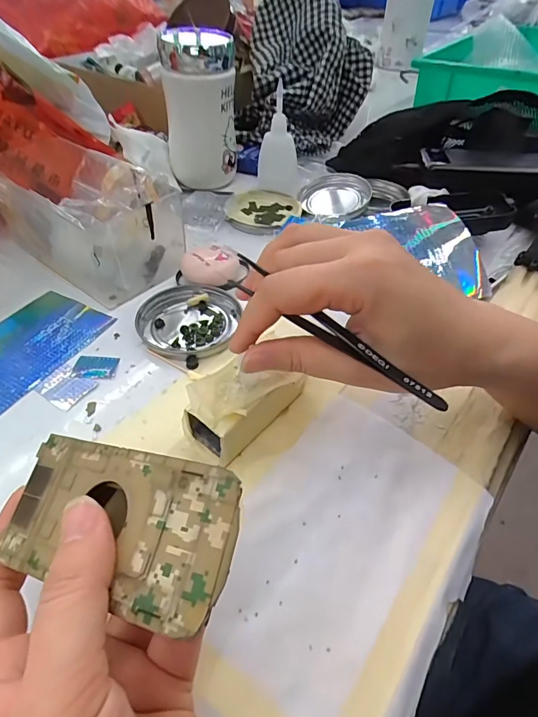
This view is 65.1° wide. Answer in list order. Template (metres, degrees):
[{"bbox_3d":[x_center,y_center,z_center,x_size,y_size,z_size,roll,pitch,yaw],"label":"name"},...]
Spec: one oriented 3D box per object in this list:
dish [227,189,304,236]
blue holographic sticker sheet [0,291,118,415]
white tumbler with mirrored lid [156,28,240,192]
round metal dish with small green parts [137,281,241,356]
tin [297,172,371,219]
[{"bbox_3d":[-0.005,-0.157,0.452,0.075,0.012,0.079,1,46,-1],"label":"dish"},{"bbox_3d":[-0.181,-0.007,0.303,0.080,0.004,0.123,21,49,17],"label":"blue holographic sticker sheet"},{"bbox_3d":[-0.075,-0.269,0.461,0.074,0.138,0.084,-7,47,-9],"label":"white tumbler with mirrored lid"},{"bbox_3d":[-0.065,-0.032,0.329,0.075,0.007,0.079,1,46,-1],"label":"round metal dish with small green parts"},{"bbox_3d":[0.071,-0.175,0.457,0.077,0.021,0.079,1,46,-1],"label":"tin"}]

